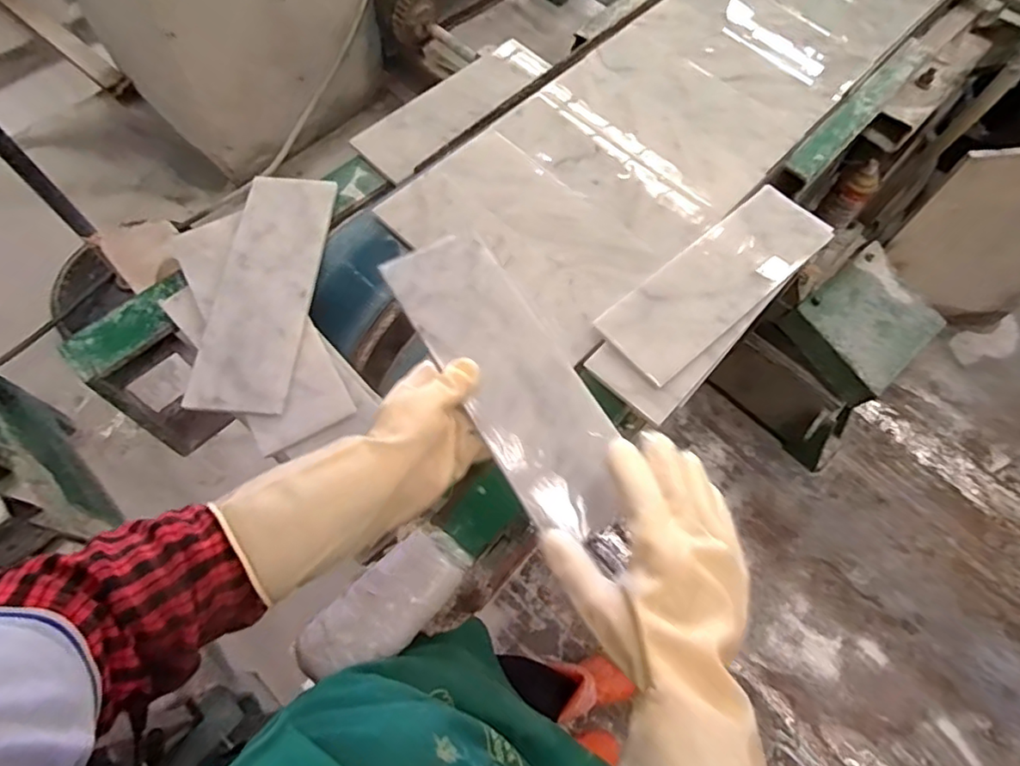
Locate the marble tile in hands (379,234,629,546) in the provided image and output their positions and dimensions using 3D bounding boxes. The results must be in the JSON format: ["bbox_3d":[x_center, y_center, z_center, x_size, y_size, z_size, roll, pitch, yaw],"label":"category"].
[{"bbox_3d":[0.000,-0.008,0.502,0.096,0.011,0.294,-26,69,-14],"label":"marble tile in hands"}]

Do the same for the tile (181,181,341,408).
[{"bbox_3d":[-0.268,-0.108,0.650,0.102,0.015,0.303,6,67,-1],"label":"tile"}]

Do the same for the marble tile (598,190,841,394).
[{"bbox_3d":[0.236,-0.120,0.661,0.307,0.011,0.100,-38,74,-17],"label":"marble tile"}]

